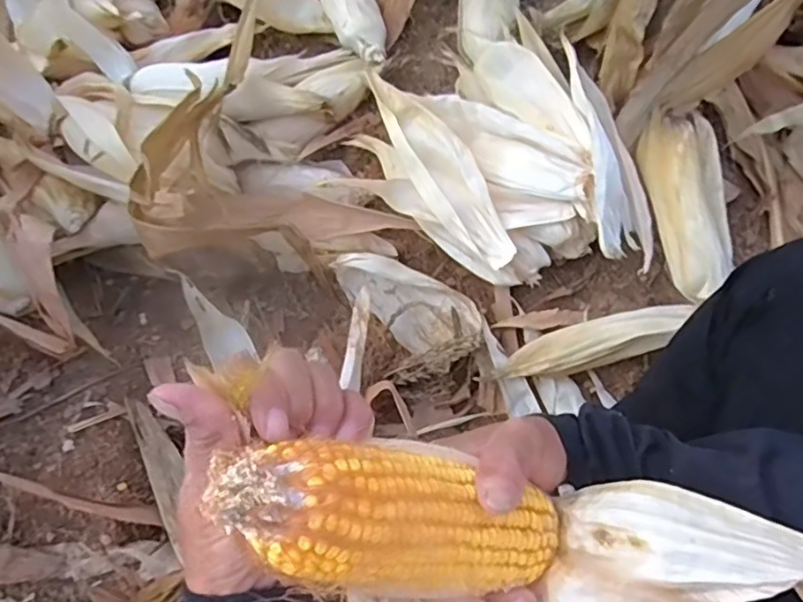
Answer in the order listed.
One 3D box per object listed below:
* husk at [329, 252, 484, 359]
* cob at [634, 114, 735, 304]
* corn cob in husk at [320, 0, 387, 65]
[{"bbox_3d":[0.008,0.000,0.626,0.163,0.060,0.071,37,75,12],"label":"husk"},{"bbox_3d":[0.272,-0.100,0.573,0.067,0.056,0.193,-11,71,-4],"label":"cob"},{"bbox_3d":[-0.076,-0.380,0.711,0.054,0.054,0.260,-21,72,-7],"label":"corn cob in husk"}]

